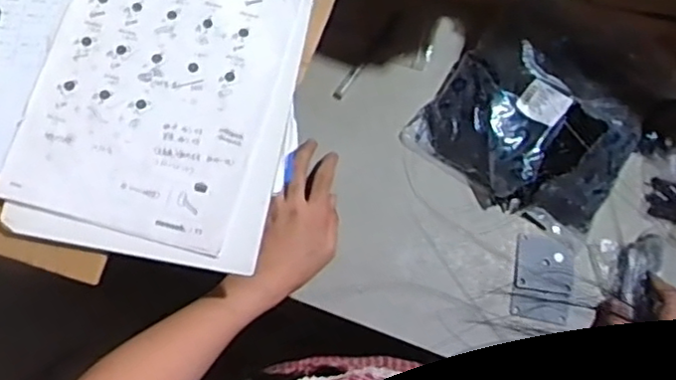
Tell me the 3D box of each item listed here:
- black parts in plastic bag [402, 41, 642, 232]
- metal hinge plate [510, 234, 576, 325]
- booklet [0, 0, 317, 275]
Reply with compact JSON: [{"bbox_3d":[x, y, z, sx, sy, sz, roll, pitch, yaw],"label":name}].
[{"bbox_3d":[0.208,-0.061,0.714,0.225,0.076,0.150,28,76,5],"label":"black parts in plastic bag"},{"bbox_3d":[0.228,0.099,0.707,0.063,0.005,0.091,10,76,1],"label":"metal hinge plate"},{"bbox_3d":[-0.157,-0.107,0.584,0.233,0.042,0.330,10,76,1],"label":"booklet"}]

